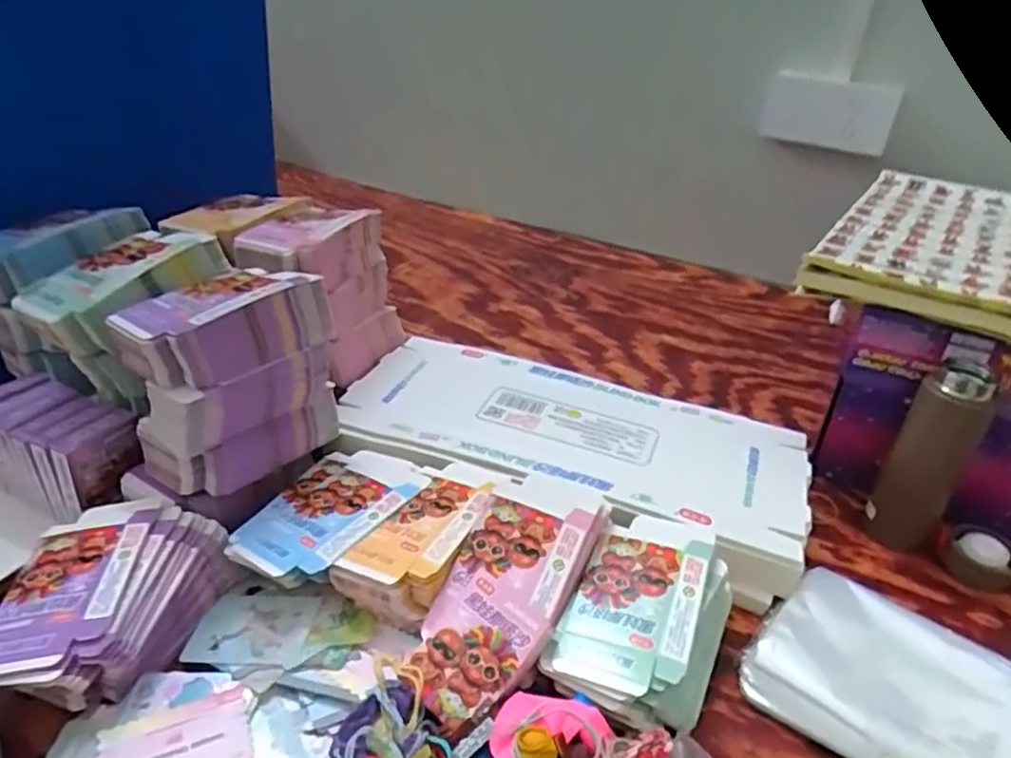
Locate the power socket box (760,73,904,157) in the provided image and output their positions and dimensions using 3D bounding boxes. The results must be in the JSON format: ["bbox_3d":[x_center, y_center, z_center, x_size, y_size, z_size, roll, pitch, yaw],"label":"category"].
[{"bbox_3d":[0.482,-0.395,0.995,0.177,0.098,0.047,13,34,14],"label":"power socket box"}]

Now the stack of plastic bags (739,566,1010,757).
[{"bbox_3d":[0.307,0.232,0.457,0.164,0.044,0.246,-26,43,-38],"label":"stack of plastic bags"}]

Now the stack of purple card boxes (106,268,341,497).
[{"bbox_3d":[-0.231,-0.002,0.568,0.090,0.157,0.156,30,41,34],"label":"stack of purple card boxes"}]

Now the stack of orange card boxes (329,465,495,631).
[{"bbox_3d":[-0.064,0.128,0.543,0.078,0.047,0.150,20,36,23],"label":"stack of orange card boxes"}]

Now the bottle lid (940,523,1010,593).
[{"bbox_3d":[0.425,0.161,0.593,0.054,0.034,0.054,3,33,-2],"label":"bottle lid"}]

